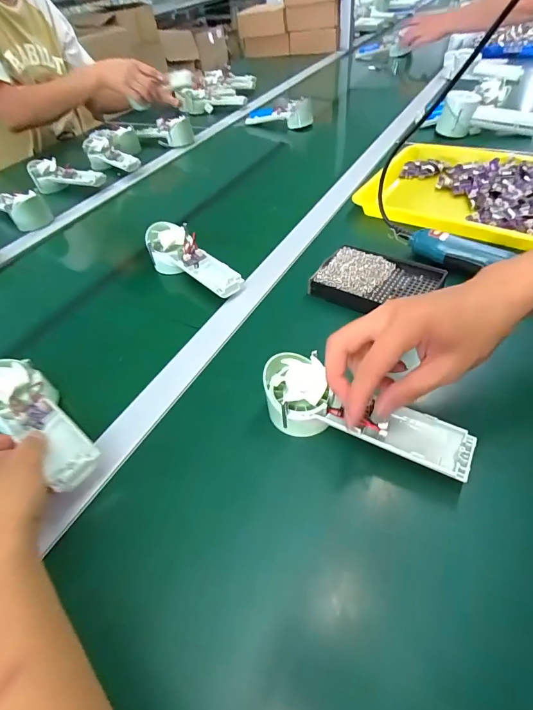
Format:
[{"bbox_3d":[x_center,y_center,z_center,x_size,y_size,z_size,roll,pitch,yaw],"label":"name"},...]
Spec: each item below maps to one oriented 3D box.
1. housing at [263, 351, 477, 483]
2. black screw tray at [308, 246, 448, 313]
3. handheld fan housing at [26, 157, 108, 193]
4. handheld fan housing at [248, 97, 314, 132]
[{"bbox_3d":[0.078,0.050,0.317,0.176,0.040,0.060,17,55,17],"label":"housing"},{"bbox_3d":[0.132,-0.089,0.455,0.135,0.022,0.092,25,57,24],"label":"black screw tray"},{"bbox_3d":[-0.409,-0.368,0.770,0.172,0.049,0.063,14,53,17],"label":"handheld fan housing"},{"bbox_3d":[0.029,-0.606,0.924,0.179,0.065,0.037,19,55,21],"label":"handheld fan housing"}]

